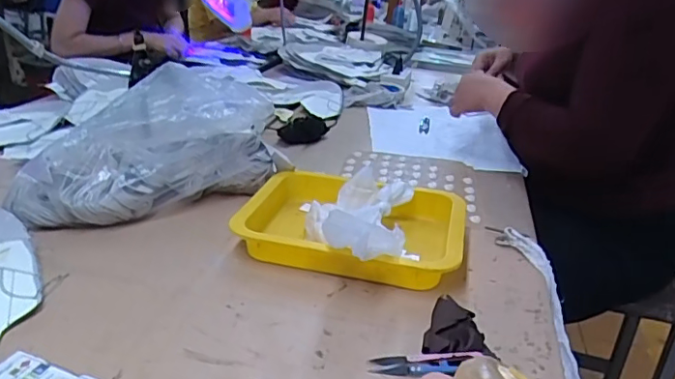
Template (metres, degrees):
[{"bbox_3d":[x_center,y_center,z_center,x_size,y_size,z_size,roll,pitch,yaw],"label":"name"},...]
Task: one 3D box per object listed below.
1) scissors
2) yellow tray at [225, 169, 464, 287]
[{"bbox_3d":[0.077,0.148,0.466,0.097,0.009,0.021,1,25,-9],"label":"scissors"},{"bbox_3d":[0.023,0.041,0.651,0.246,0.047,0.194,10,25,12],"label":"yellow tray"}]

